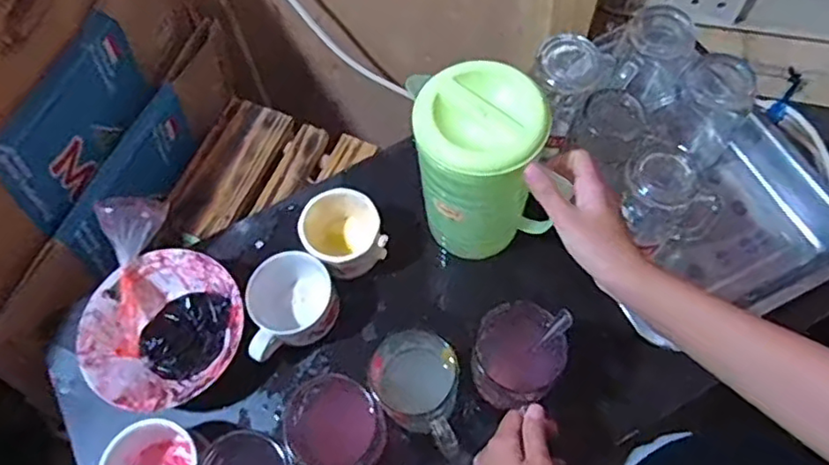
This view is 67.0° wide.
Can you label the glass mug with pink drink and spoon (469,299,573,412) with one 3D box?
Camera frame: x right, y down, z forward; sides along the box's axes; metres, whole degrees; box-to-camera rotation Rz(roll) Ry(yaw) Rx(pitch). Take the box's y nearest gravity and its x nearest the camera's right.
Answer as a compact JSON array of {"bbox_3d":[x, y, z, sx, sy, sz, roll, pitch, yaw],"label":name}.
[{"bbox_3d":[0.087,0.102,0.529,0.074,0.081,0.072,30,67,13],"label":"glass mug with pink drink and spoon"}]

